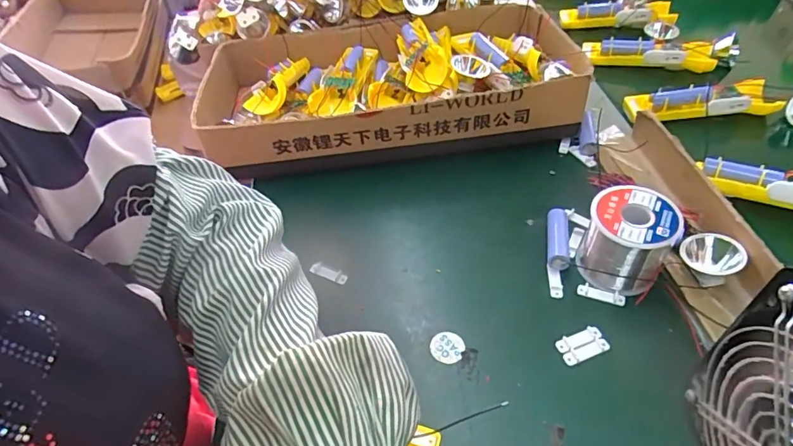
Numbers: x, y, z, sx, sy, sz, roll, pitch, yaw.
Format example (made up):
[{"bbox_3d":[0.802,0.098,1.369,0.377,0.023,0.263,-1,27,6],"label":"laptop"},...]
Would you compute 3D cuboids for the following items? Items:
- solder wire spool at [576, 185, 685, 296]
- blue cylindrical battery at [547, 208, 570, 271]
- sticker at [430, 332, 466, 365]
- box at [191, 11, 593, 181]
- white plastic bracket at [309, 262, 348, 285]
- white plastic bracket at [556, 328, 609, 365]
[{"bbox_3d":[0.188,0.015,0.393,0.063,0.066,0.057,21,52,25],"label":"solder wire spool"},{"bbox_3d":[0.144,0.014,0.425,0.018,0.017,0.069,6,47,12],"label":"blue cylindrical battery"},{"bbox_3d":[0.040,0.098,0.379,0.026,0.004,0.025,-4,46,4],"label":"sticker"},{"bbox_3d":[-0.011,-0.168,0.581,0.417,0.082,0.239,-10,46,-2],"label":"box"},{"bbox_3d":[-0.061,0.046,0.436,0.035,0.007,0.014,14,49,20],"label":"white plastic bracket"},{"bbox_3d":[0.143,0.095,0.367,0.037,0.006,0.021,-18,46,-11],"label":"white plastic bracket"}]

